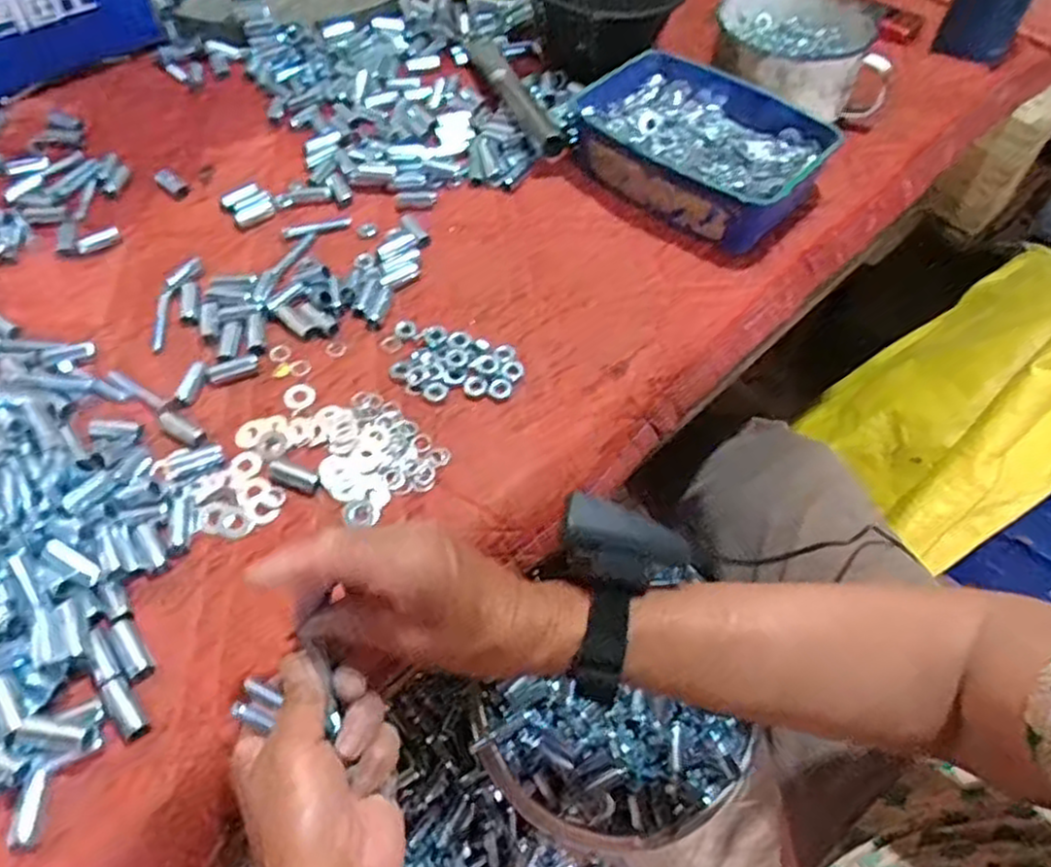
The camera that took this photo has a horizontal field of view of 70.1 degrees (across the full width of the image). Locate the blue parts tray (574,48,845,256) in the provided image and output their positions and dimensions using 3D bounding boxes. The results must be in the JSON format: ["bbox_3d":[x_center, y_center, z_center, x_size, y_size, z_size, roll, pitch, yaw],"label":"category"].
[{"bbox_3d":[0.147,-0.247,0.661,0.215,0.070,0.147,39,62,22],"label":"blue parts tray"}]

